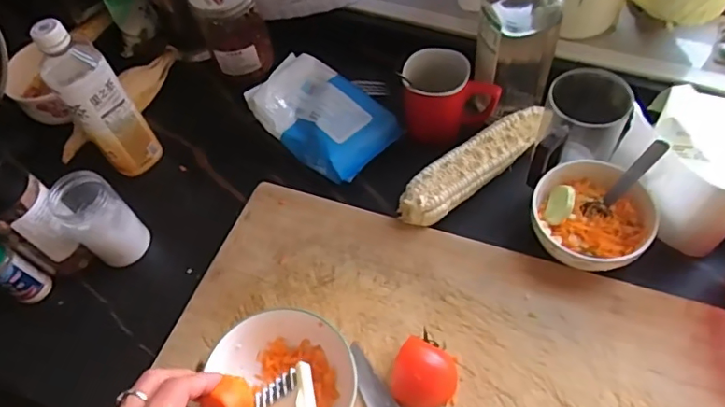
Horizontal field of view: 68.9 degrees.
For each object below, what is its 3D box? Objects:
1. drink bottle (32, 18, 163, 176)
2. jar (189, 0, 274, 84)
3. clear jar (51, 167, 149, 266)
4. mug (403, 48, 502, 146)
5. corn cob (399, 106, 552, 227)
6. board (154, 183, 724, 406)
[{"bbox_3d":[-0.300,-0.118,0.596,0.061,0.198,0.061,-37,62,-18],"label":"drink bottle"},{"bbox_3d":[-0.172,-0.236,0.710,0.083,0.118,0.081,-2,57,3],"label":"jar"},{"bbox_3d":[-0.279,0.019,0.565,0.059,0.097,0.055,-2,57,3],"label":"clear jar"},{"bbox_3d":[0.100,-0.127,0.615,0.106,0.076,0.072,-6,57,1],"label":"mug"},{"bbox_3d":[0.125,-0.038,0.595,0.203,0.048,0.052,-35,61,-17],"label":"corn cob"},{"bbox_3d":[0.053,0.171,0.466,0.487,0.022,0.333,16,60,15],"label":"board"}]

